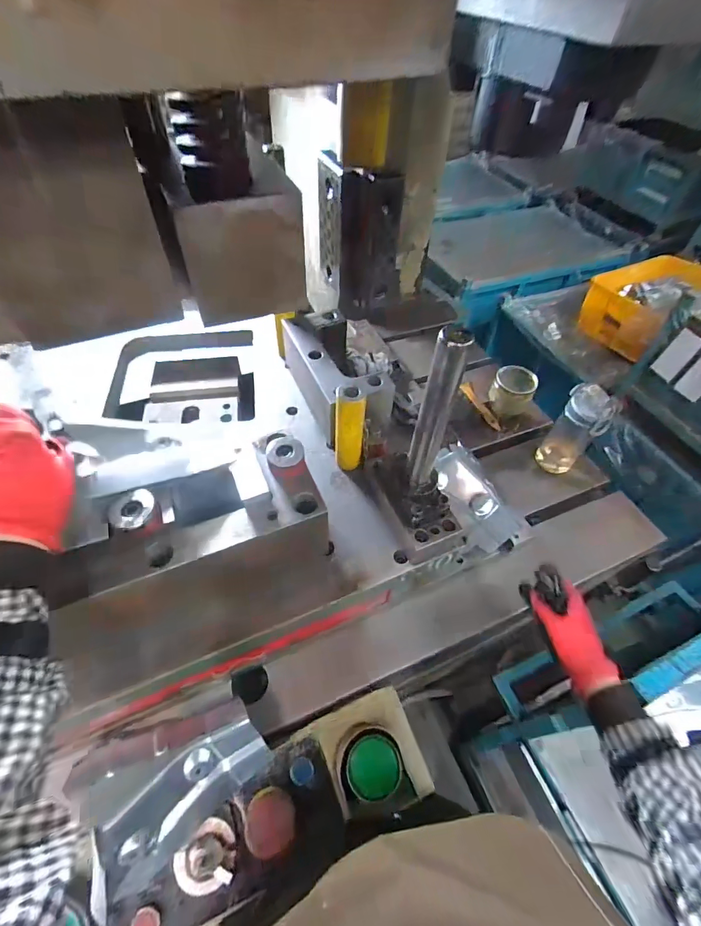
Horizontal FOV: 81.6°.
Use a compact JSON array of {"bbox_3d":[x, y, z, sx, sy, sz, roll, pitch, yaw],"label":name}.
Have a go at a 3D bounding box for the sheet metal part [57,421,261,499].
[{"bbox_3d":[-0.201,-0.020,0.466,0.197,0.026,0.083,-13,53,-34],"label":"sheet metal part"}]

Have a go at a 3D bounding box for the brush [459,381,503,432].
[{"bbox_3d":[0.270,-0.118,0.842,0.022,0.022,0.132,-20,57,-19],"label":"brush"}]

